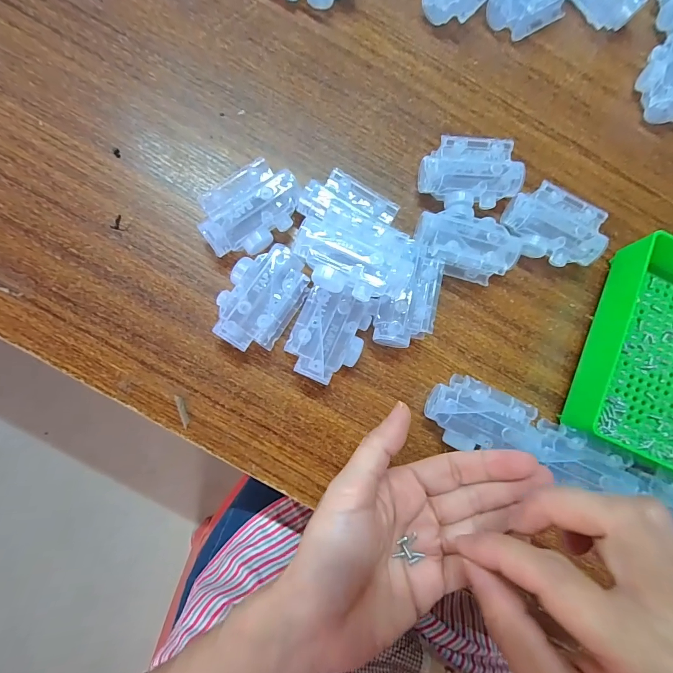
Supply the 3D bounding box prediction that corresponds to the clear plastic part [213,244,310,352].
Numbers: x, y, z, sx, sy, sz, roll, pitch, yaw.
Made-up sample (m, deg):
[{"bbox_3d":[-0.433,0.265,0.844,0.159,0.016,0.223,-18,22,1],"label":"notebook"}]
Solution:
[{"bbox_3d":[-0.048,-0.025,0.234,0.046,0.027,0.068,28,82,-2],"label":"clear plastic part"}]

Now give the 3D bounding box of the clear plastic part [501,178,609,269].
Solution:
[{"bbox_3d":[0.155,-0.077,0.262,0.070,0.030,0.042,30,82,-2],"label":"clear plastic part"}]

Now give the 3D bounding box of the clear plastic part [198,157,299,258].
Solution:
[{"bbox_3d":[-0.057,-0.081,0.239,0.067,0.026,0.045,-40,89,-9],"label":"clear plastic part"}]

